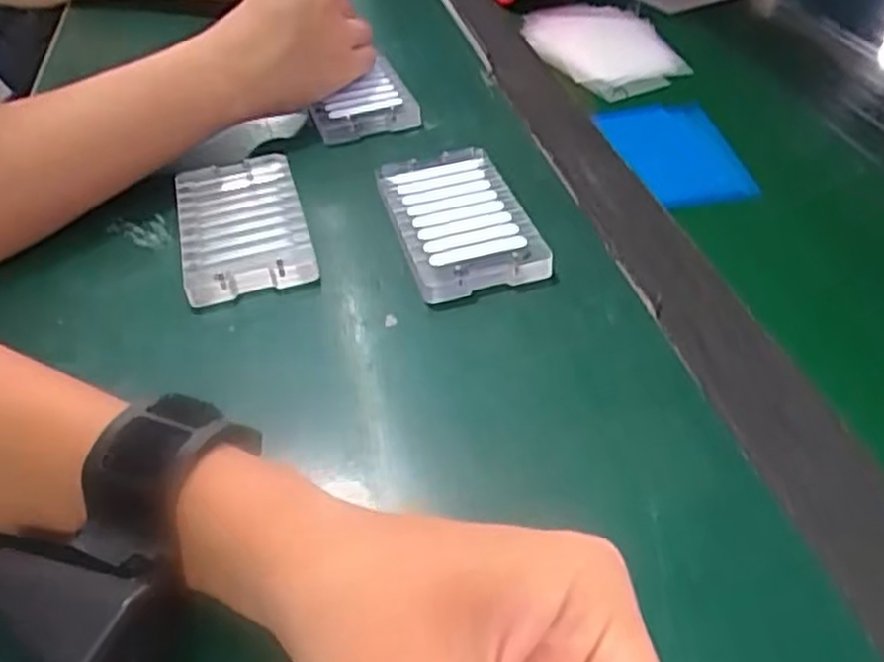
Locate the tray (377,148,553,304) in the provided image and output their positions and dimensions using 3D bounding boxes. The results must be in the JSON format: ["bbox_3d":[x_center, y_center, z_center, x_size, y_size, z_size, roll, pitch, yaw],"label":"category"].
[{"bbox_3d":[0.008,-0.061,0.419,0.066,0.016,0.116,-12,42,-9],"label":"tray"}]

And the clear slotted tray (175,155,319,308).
[{"bbox_3d":[-0.112,-0.059,0.429,0.067,0.017,0.115,-14,43,-11],"label":"clear slotted tray"}]

